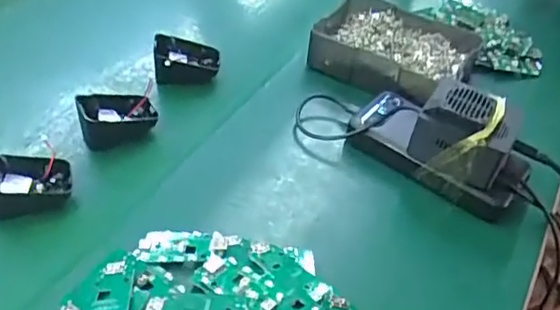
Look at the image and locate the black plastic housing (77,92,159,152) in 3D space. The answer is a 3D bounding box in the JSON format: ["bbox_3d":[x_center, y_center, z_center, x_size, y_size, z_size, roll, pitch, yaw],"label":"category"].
[{"bbox_3d":[-0.149,-0.038,0.550,0.070,0.032,0.050,-13,45,-19],"label":"black plastic housing"}]

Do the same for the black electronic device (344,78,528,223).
[{"bbox_3d":[0.140,-0.022,0.521,0.150,0.083,0.063,32,48,26],"label":"black electronic device"}]

